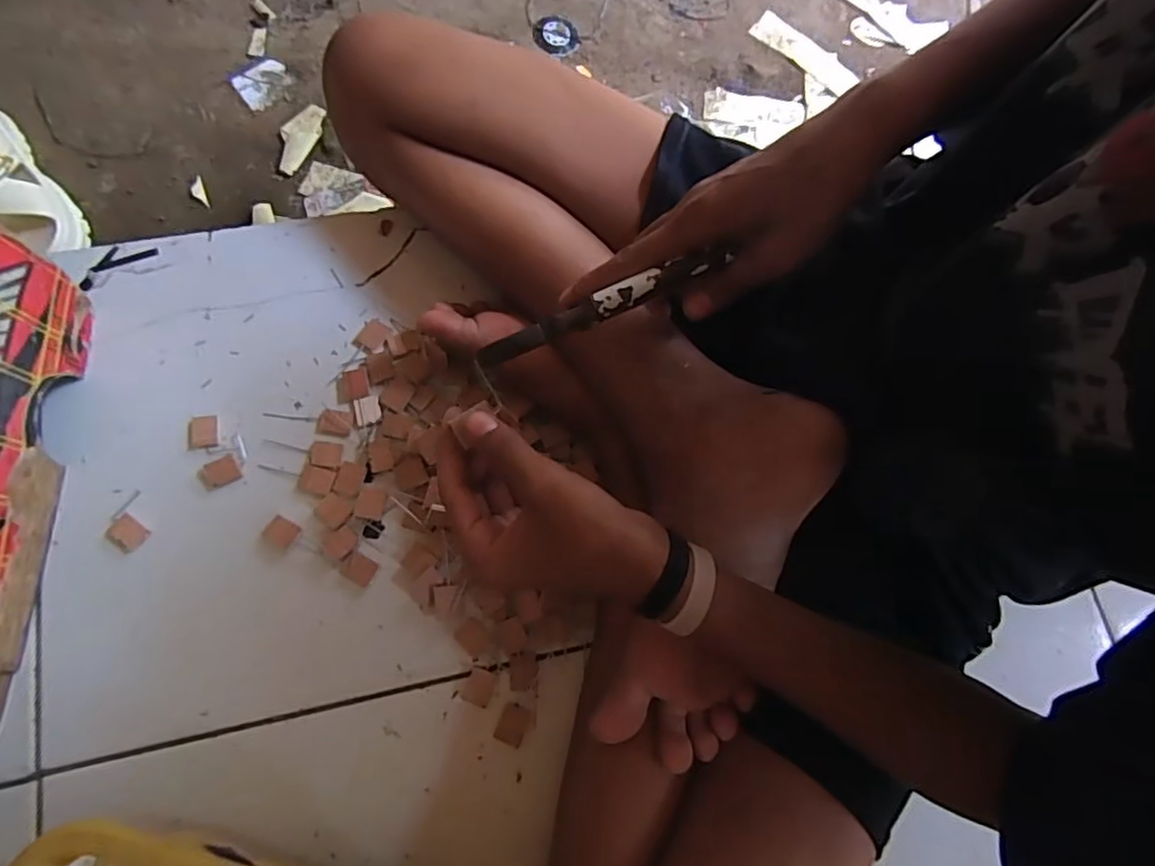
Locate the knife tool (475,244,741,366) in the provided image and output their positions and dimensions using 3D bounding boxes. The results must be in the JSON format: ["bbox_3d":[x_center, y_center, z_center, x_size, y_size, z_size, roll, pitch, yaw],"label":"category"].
[{"bbox_3d":[0.012,-0.069,0.346,0.143,0.011,0.013,-22,79,2],"label":"knife tool"}]

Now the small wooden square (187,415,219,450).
[{"bbox_3d":[-0.291,-0.001,0.478,0.023,0.004,0.026,-9,77,-8],"label":"small wooden square"}]

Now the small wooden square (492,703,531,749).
[{"bbox_3d":[-0.046,0.208,0.441,0.019,0.004,0.026,23,75,0],"label":"small wooden square"}]

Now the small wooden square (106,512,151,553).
[{"bbox_3d":[-0.330,0.074,0.452,0.025,0.005,0.022,35,75,4],"label":"small wooden square"}]

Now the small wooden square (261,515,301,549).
[{"bbox_3d":[-0.221,0.073,0.460,0.024,0.005,0.019,29,75,2],"label":"small wooden square"}]

